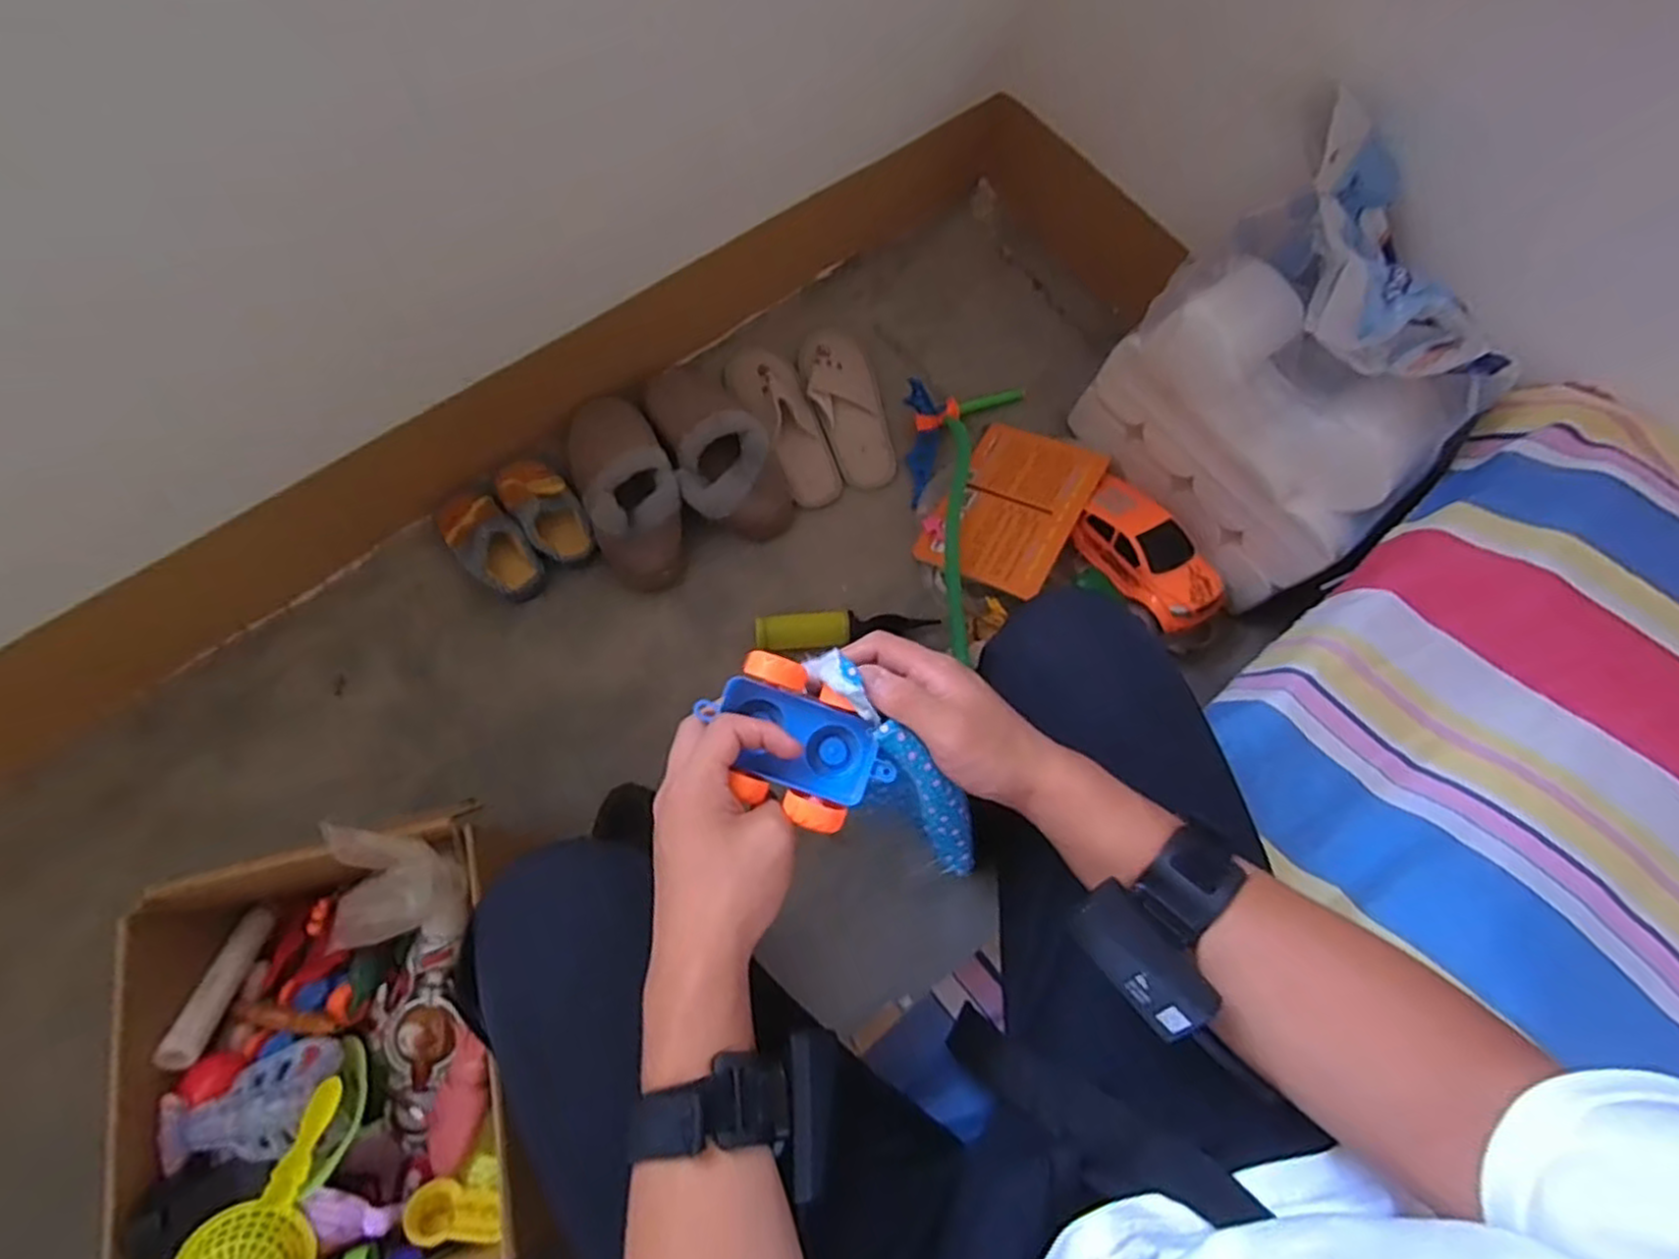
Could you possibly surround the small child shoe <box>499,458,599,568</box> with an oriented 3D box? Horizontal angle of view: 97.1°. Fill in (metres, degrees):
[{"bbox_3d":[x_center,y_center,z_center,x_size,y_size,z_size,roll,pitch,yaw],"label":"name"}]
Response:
[{"bbox_3d":[-0.385,-0.163,0.965,0.076,0.079,0.178,-35,78,-15],"label":"small child shoe"}]

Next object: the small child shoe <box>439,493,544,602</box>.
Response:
[{"bbox_3d":[-0.450,-0.113,0.949,0.080,0.085,0.170,-42,80,-17],"label":"small child shoe"}]

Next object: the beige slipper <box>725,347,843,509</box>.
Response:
[{"bbox_3d":[-0.074,-0.297,1.056,0.092,0.048,0.265,-26,75,-13],"label":"beige slipper"}]

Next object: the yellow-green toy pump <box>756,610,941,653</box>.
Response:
[{"bbox_3d":[0.011,-0.002,0.956,0.231,0.036,0.047,-6,71,-18],"label":"yellow-green toy pump"}]

